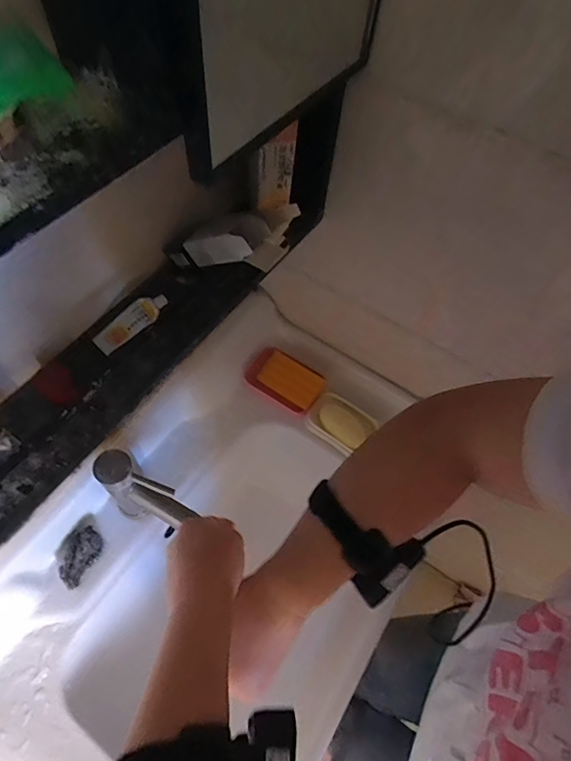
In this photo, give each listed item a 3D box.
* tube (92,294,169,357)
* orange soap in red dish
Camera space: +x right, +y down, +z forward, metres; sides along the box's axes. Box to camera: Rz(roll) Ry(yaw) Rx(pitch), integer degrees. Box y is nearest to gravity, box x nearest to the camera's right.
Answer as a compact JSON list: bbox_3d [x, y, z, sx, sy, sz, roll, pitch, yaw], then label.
[{"bbox_3d":[-0.164,-0.064,0.467,0.029,0.014,0.084,37,64,16],"label":"tube"},{"bbox_3d":[0.002,-0.006,0.775,0.126,0.031,0.085,30,63,13],"label":"orange soap in red dish"}]

